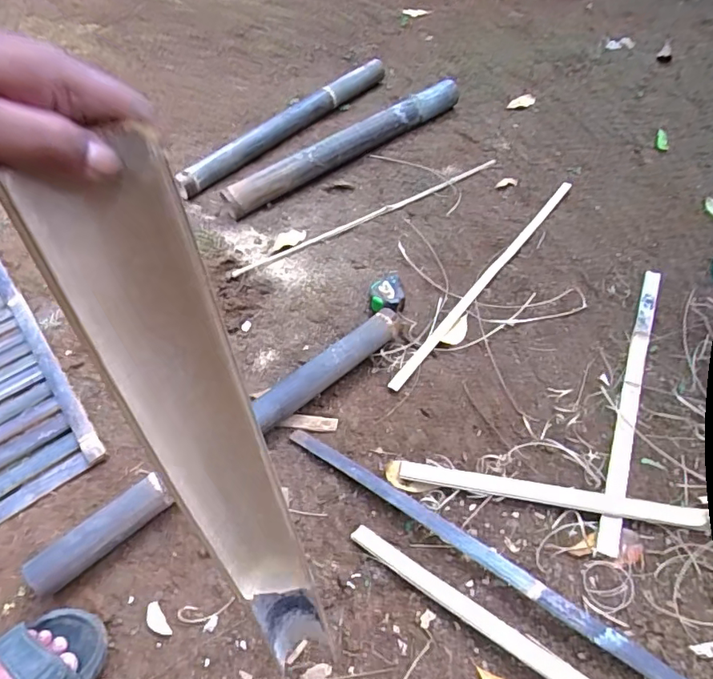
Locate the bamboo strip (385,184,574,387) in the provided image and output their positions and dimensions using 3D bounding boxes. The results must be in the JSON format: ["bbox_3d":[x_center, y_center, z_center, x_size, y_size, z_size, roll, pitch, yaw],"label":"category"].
[{"bbox_3d":[0.272,-0.137,1.061,0.022,0.016,0.695,30,59,25],"label":"bamboo strip"}]

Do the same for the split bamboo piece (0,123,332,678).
[{"bbox_3d":[-0.091,0.118,0.404,0.069,0.526,0.041,-17,38,-9],"label":"split bamboo piece"}]

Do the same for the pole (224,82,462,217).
[{"bbox_3d":[-0.017,-0.486,1.326,0.689,0.075,0.067,-31,55,-19],"label":"pole"}]

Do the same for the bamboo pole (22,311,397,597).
[{"bbox_3d":[-0.185,0.153,0.832,0.649,0.064,0.053,-35,57,-22],"label":"bamboo pole"}]

